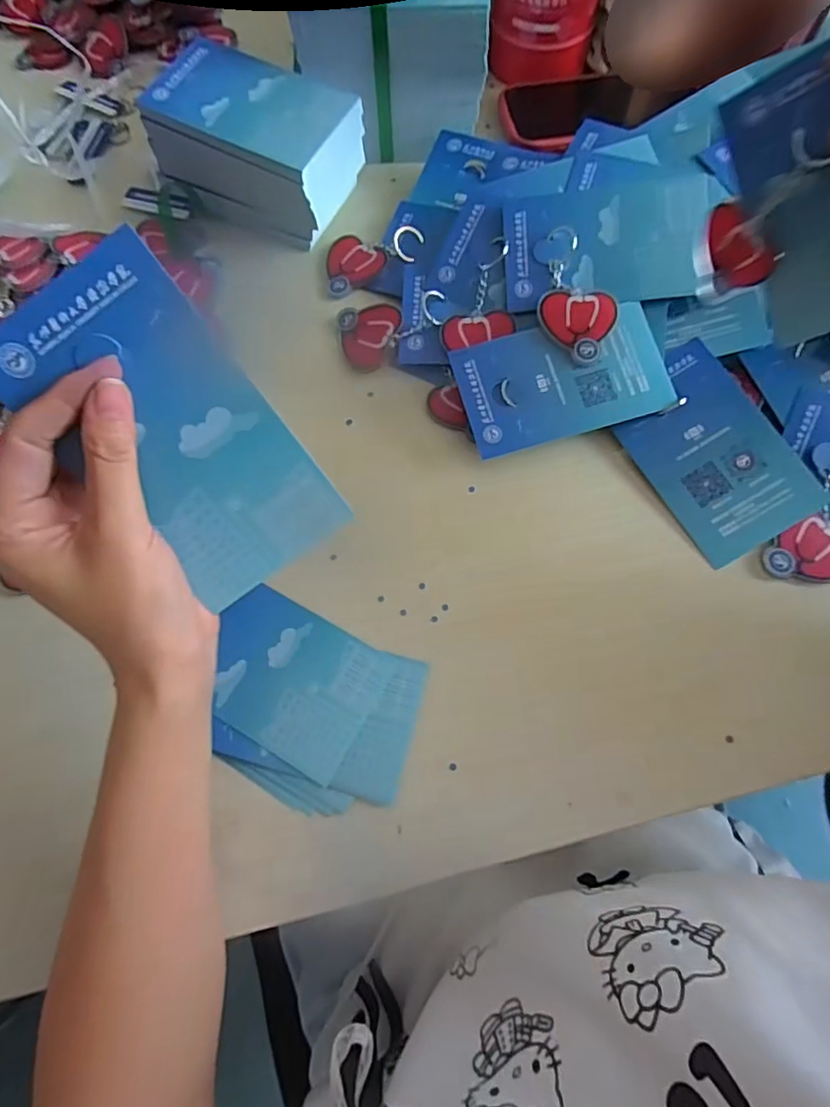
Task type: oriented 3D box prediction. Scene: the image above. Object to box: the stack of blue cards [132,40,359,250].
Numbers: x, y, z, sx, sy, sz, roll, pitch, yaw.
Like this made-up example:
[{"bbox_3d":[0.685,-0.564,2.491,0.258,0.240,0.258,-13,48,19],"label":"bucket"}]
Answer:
[{"bbox_3d":[-0.115,-0.302,0.417,0.140,0.070,0.088,24,74,9],"label":"stack of blue cards"}]

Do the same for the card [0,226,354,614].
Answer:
[{"bbox_3d":[-0.096,-0.045,0.225,0.076,0.004,0.132,-35,113,6],"label":"card"}]

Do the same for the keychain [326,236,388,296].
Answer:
[{"bbox_3d":[-0.050,-0.220,0.429,0.046,0.004,0.053,24,73,9],"label":"keychain"}]

